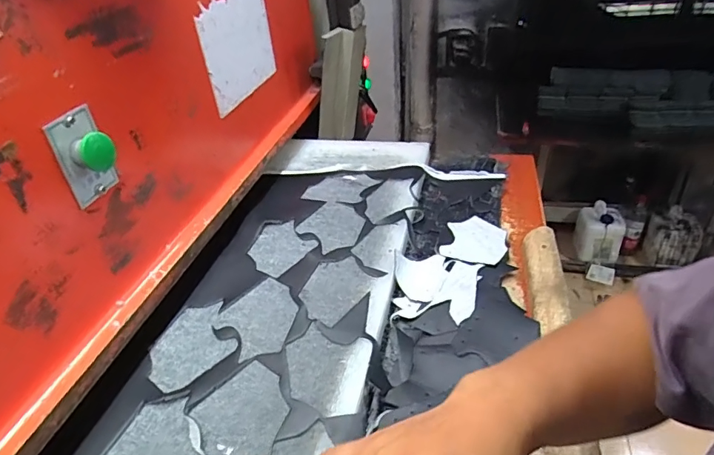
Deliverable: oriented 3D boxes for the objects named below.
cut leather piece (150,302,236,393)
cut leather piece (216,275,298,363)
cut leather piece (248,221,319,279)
[{"bbox_3d":[-0.207,0.145,0.583,0.096,0.004,0.128,-18,37,-18],"label":"cut leather piece"},{"bbox_3d":[-0.124,0.116,0.609,0.102,0.004,0.120,-25,41,-29],"label":"cut leather piece"},{"bbox_3d":[-0.124,0.030,0.734,0.101,0.004,0.108,22,43,30],"label":"cut leather piece"}]

